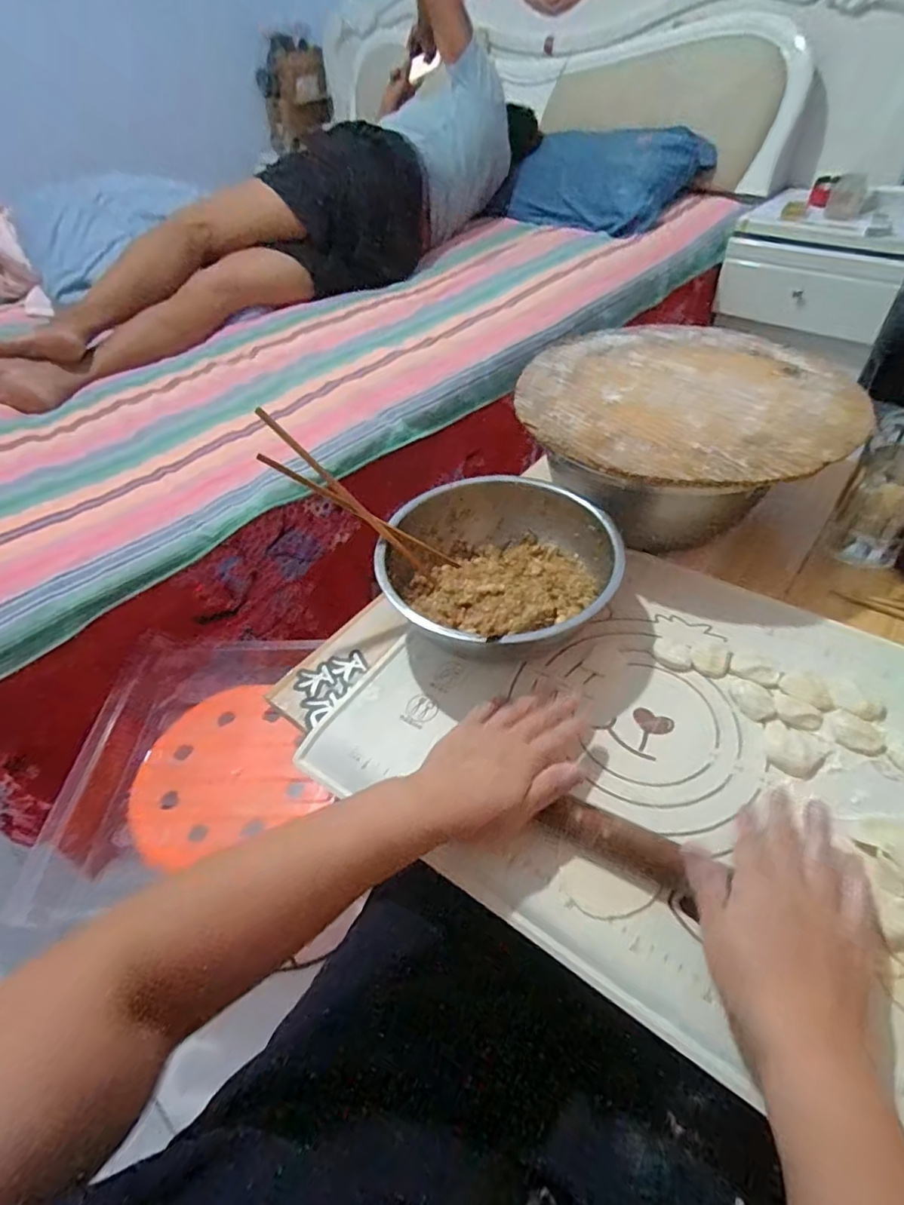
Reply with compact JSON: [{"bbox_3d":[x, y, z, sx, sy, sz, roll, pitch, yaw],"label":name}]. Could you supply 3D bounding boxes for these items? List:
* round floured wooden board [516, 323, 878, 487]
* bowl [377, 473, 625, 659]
[{"bbox_3d":[0.253,-0.233,0.626,0.347,0.018,0.340,-3,48,3],"label":"round floured wooden board"},{"bbox_3d":[0.049,-0.037,0.573,0.223,0.080,0.214,-3,48,3],"label":"bowl"}]

